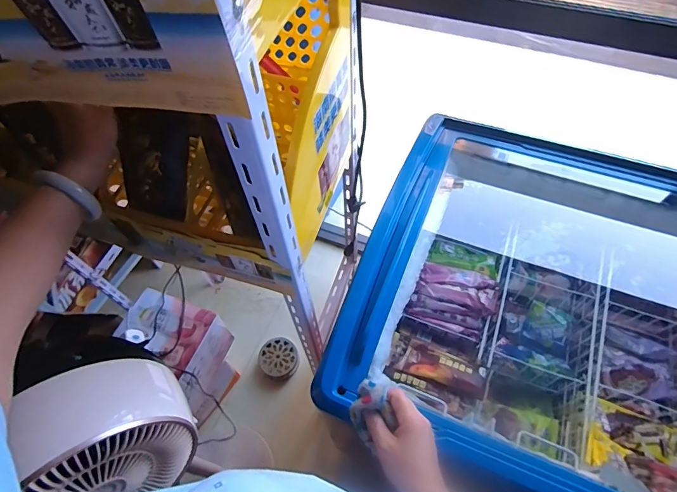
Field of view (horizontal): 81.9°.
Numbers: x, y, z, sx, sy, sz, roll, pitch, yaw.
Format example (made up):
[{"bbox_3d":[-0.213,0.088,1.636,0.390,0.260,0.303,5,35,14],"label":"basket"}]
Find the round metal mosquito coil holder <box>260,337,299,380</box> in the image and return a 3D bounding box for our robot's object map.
[{"bbox_3d":[-0.223,0.416,1.460,0.142,0.053,0.164,-31,61,-16],"label":"round metal mosquito coil holder"}]

